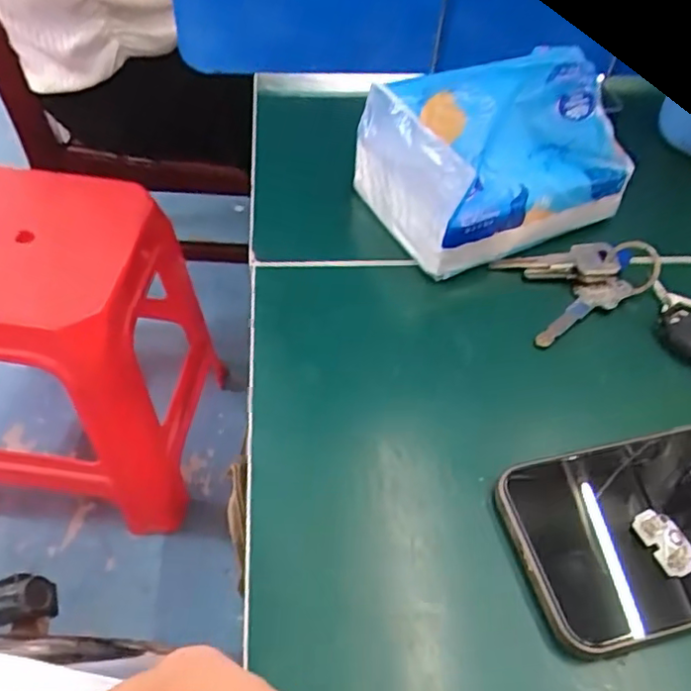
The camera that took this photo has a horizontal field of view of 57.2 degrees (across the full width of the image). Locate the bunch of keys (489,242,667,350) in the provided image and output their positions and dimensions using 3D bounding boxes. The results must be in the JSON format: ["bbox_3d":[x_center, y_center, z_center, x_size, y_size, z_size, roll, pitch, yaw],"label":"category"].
[{"bbox_3d":[0.135,-0.038,0.352,0.088,0.021,0.060,-12,52,-14],"label":"bunch of keys"}]

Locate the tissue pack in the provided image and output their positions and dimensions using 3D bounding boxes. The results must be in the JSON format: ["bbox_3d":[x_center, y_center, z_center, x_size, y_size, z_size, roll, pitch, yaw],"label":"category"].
[{"bbox_3d":[0.086,-0.115,0.365,0.131,0.080,0.095,-21,55,-21],"label":"tissue pack"}]

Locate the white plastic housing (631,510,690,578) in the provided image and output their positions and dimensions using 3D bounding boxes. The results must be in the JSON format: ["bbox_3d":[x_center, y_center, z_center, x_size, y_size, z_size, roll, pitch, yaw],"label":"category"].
[{"bbox_3d":[0.128,0.078,0.253,0.015,0.006,0.026,-22,55,-21],"label":"white plastic housing"}]

